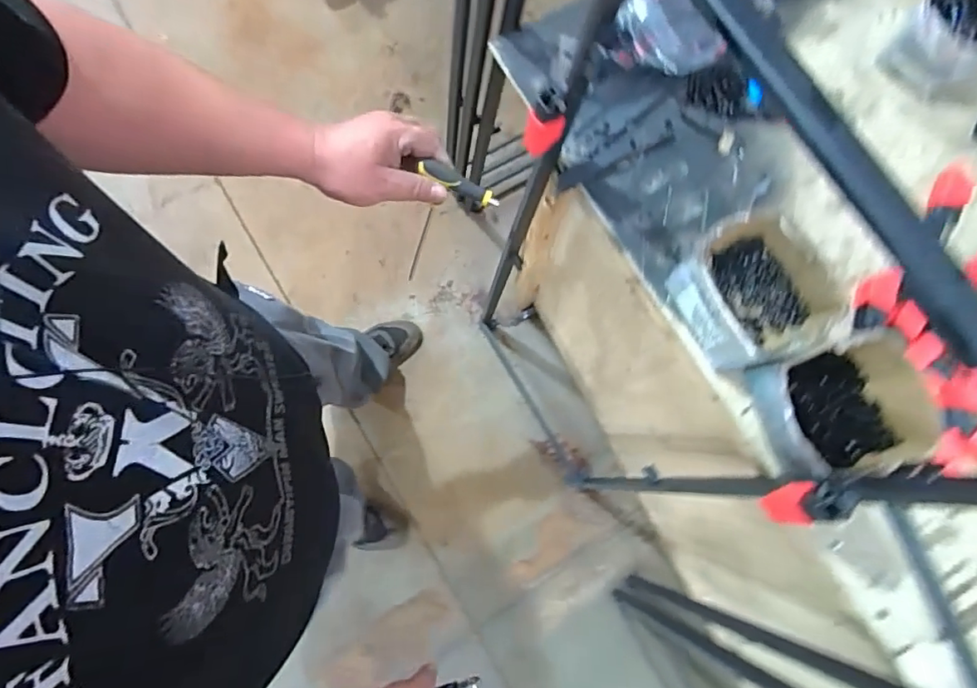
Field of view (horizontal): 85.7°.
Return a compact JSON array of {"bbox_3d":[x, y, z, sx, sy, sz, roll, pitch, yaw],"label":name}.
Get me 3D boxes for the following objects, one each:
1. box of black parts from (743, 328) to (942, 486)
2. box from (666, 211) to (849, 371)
[{"bbox_3d":[0.402,0.068,0.597,0.177,0.078,0.145,-19,80,-5],"label":"box of black parts"},{"bbox_3d":[0.311,-0.059,0.623,0.145,0.084,0.172,-27,81,-6],"label":"box"}]

